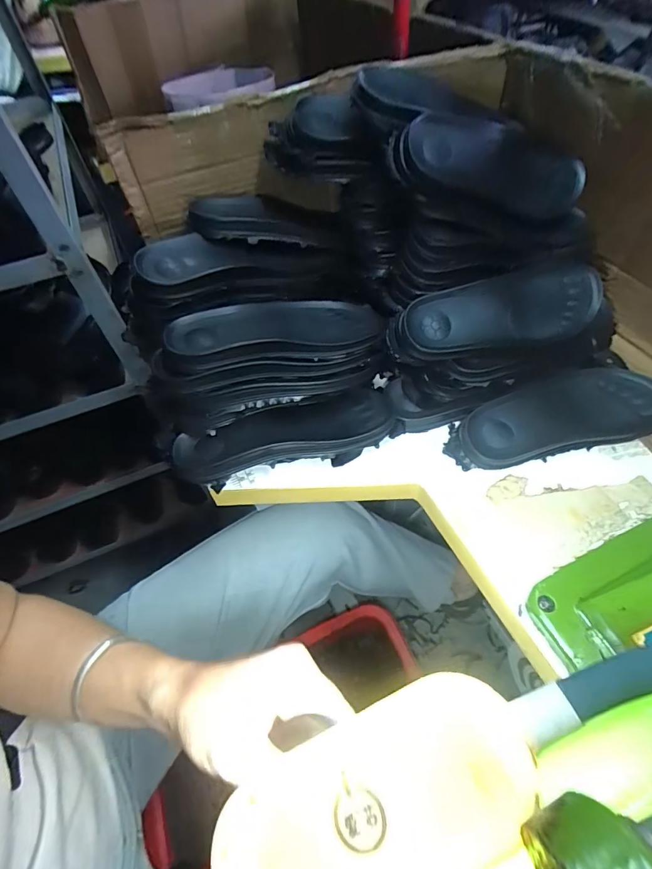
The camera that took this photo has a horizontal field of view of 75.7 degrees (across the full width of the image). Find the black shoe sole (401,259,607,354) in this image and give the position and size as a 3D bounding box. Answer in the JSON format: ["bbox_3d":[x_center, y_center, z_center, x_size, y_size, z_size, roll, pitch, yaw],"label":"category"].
[{"bbox_3d":[0.204,-0.135,0.468,0.236,0.028,0.087,-19,89,-12],"label":"black shoe sole"}]

